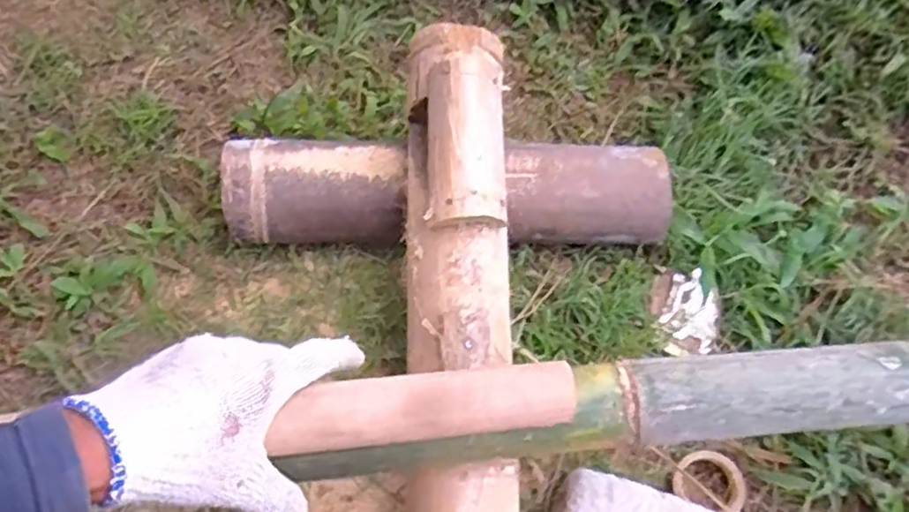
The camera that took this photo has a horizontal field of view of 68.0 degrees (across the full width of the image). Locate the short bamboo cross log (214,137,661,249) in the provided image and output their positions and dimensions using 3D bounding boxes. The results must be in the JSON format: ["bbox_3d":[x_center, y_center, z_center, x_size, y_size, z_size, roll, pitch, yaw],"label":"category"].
[{"bbox_3d":[-0.002,-0.065,0.670,0.434,0.079,0.101,1,64,-6],"label":"short bamboo cross log"}]

